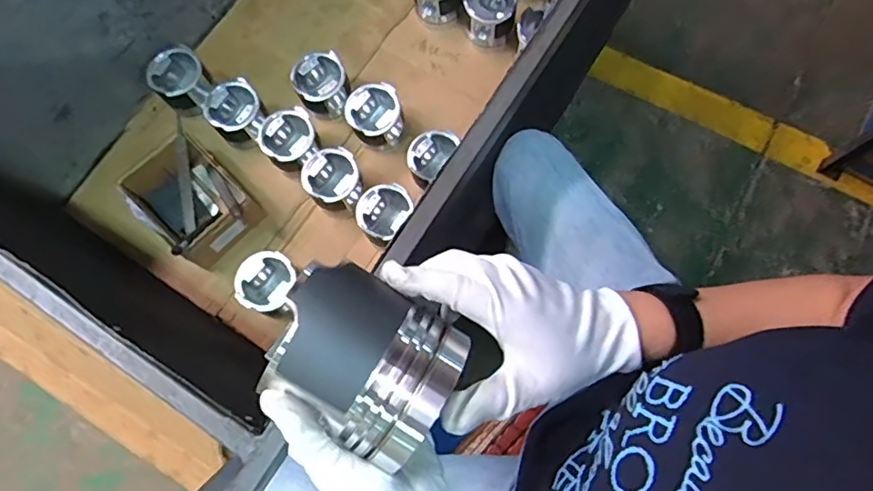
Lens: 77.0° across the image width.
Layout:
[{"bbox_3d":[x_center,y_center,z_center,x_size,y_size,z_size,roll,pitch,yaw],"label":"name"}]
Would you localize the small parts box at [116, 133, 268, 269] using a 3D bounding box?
[{"bbox_3d":[-0.433,-0.079,0.980,0.153,0.097,0.210,-44,78,-9],"label":"small parts box"}]

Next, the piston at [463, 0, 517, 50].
[{"bbox_3d":[0.097,-0.444,1.043,0.095,0.100,0.085,11,76,5],"label":"piston"}]

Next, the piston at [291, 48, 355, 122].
[{"bbox_3d":[-0.211,-0.294,1.023,0.094,0.076,0.101,0,75,2],"label":"piston"}]

